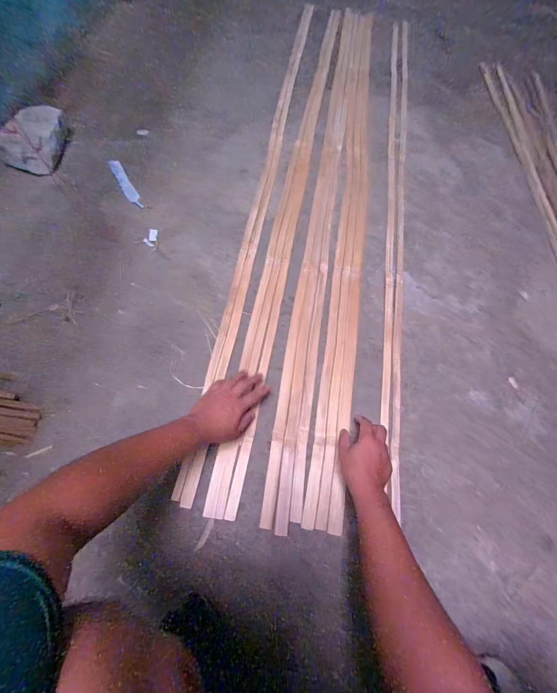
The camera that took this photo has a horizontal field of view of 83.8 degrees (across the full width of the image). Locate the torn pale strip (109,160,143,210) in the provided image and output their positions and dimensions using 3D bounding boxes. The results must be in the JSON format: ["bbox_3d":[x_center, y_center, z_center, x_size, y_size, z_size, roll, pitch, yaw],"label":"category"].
[{"bbox_3d":[-0.423,-0.450,0.861,0.031,0.009,0.174,-28,81,-22],"label":"torn pale strip"}]

